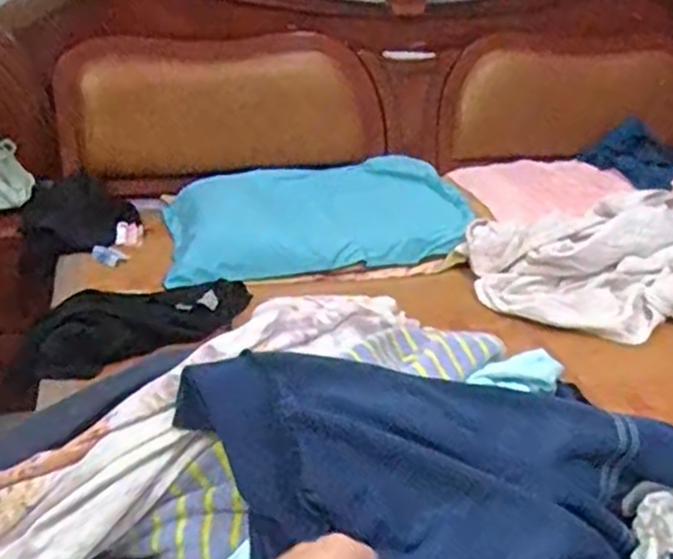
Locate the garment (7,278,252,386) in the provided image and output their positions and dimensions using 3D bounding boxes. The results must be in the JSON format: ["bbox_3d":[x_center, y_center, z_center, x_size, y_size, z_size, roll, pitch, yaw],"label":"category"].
[{"bbox_3d":[-0.410,0.085,1.429,0.462,0.134,0.114,-15,31,-1],"label":"garment"}]

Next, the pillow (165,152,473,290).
[{"bbox_3d":[-0.054,-0.158,1.779,0.703,0.107,0.467,-5,27,-12],"label":"pillow"}]

